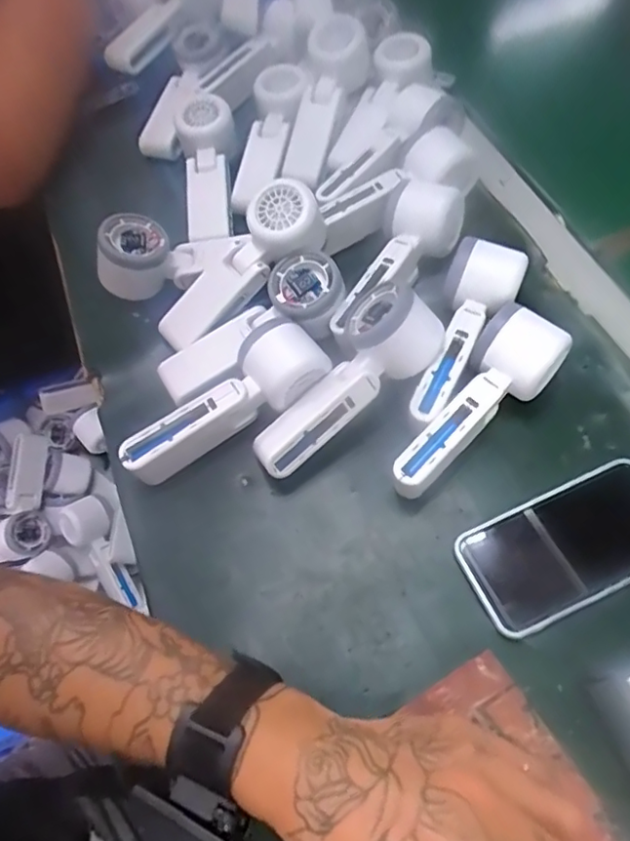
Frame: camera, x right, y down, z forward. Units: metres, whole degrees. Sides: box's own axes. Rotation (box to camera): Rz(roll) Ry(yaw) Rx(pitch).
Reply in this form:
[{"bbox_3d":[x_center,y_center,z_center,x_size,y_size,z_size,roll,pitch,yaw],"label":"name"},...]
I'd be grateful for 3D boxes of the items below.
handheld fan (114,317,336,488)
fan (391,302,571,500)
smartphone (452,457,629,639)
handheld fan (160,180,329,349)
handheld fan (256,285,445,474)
[{"bbox_3d":[-0.071,-0.017,0.434,0.166,0.053,0.053,-27,63,-9],"label":"handheld fan"},{"bbox_3d":[0.111,-0.010,0.413,0.055,0.062,0.157,40,73,22],"label":"fan"},{"bbox_3d":[0.173,0.082,0.385,0.143,0.012,0.074,-24,63,-7],"label":"smartphone"},{"bbox_3d":[-0.062,-0.124,0.474,0.168,0.048,0.053,-41,62,14],"label":"handheld fan"},{"bbox_3d":[0.017,-0.030,0.420,0.165,0.051,0.066,-45,66,-2],"label":"handheld fan"}]

